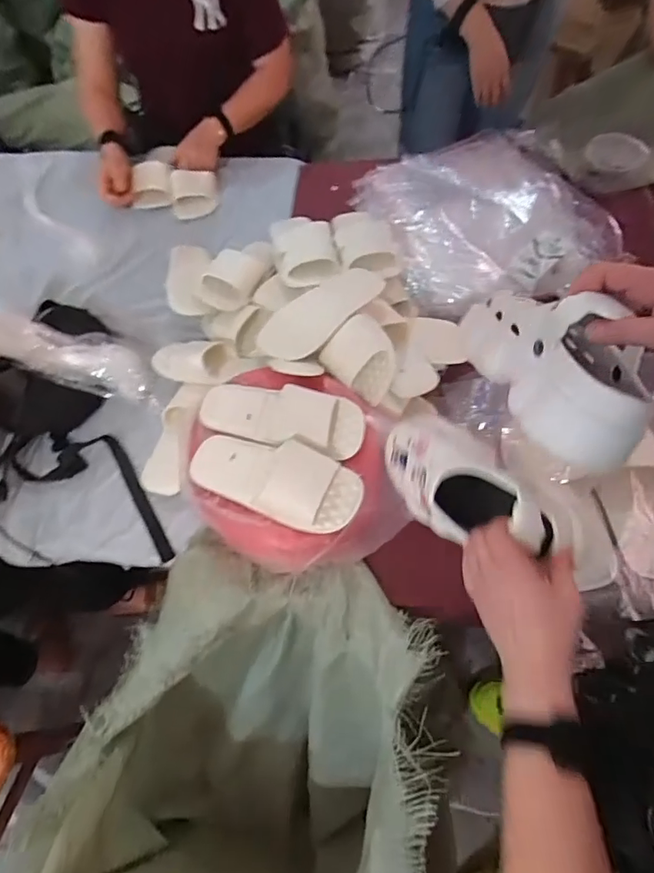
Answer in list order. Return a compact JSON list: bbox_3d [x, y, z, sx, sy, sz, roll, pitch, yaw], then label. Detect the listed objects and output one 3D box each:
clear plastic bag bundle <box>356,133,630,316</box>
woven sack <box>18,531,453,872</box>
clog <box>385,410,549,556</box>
[{"bbox_3d":[0.320,-0.446,1.025,0.435,0.059,0.484,-16,63,-4],"label":"clear plastic bag bundle"},{"bbox_3d":[-0.112,0.525,0.840,0.513,0.522,0.537,9,64,8],"label":"woven sack"},{"bbox_3d":[0.154,0.053,0.565,0.104,0.086,0.227,-30,30,-11],"label":"clog"}]

